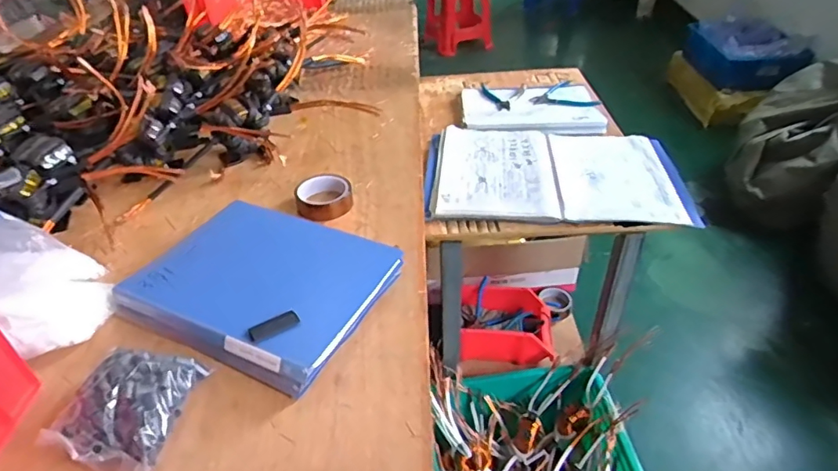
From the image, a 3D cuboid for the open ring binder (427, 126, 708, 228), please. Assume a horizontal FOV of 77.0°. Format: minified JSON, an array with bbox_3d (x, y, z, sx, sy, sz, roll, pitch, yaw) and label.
[{"bbox_3d":[0.259,-0.123,1.023,0.469,0.025,0.305,1,39,4],"label":"open ring binder"}]

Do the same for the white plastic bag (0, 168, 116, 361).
[{"bbox_3d":[-0.511,0.030,0.660,0.236,0.170,0.164,17,43,22],"label":"white plastic bag"}]

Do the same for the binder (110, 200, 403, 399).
[{"bbox_3d":[-0.208,0.060,0.715,0.310,0.042,0.242,15,43,21],"label":"binder"}]

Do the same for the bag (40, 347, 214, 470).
[{"bbox_3d":[-0.311,0.180,0.561,0.114,0.043,0.135,4,40,8],"label":"bag"}]

